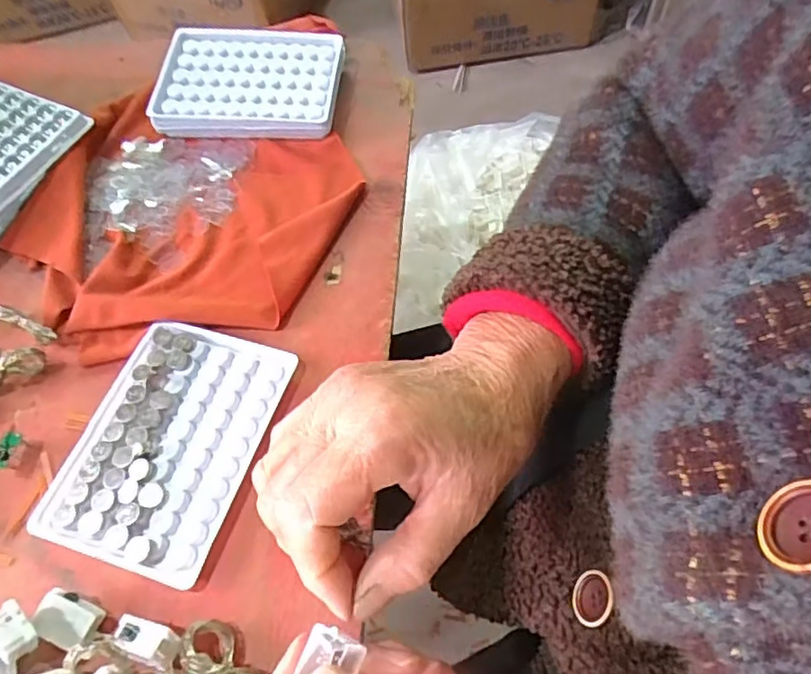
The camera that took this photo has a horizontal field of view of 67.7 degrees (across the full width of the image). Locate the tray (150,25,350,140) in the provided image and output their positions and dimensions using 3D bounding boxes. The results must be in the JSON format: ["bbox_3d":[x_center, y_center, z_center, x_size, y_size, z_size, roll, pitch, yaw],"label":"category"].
[{"bbox_3d":[-0.117,-0.194,0.458,0.130,0.022,0.098,1,61,3],"label":"tray"}]

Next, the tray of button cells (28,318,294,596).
[{"bbox_3d":[-0.127,0.053,0.323,0.098,0.010,0.130,14,63,10],"label":"tray of button cells"}]

